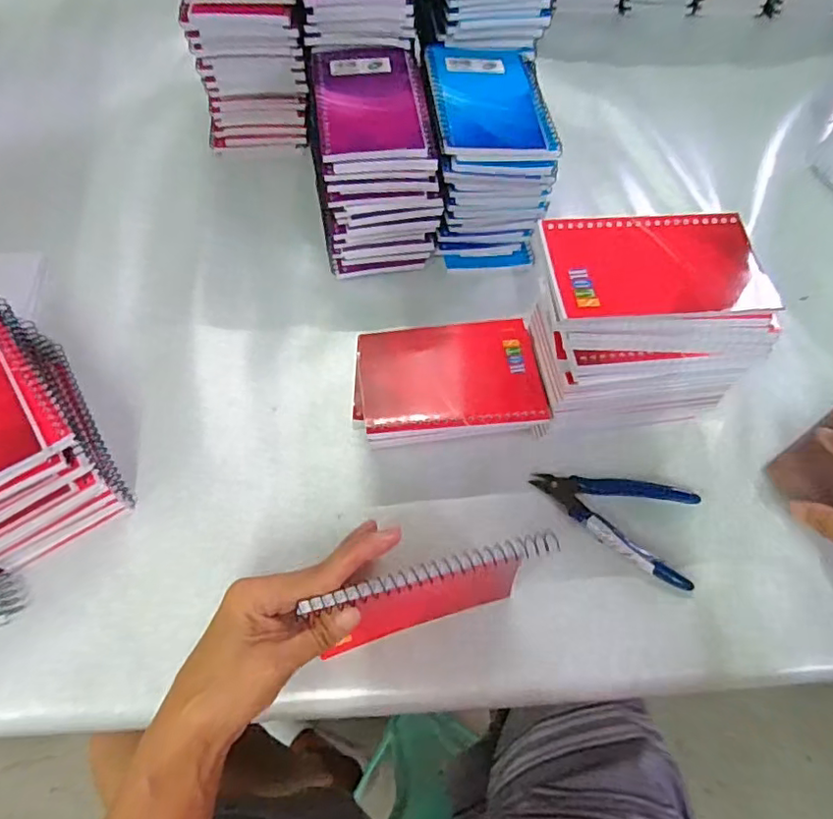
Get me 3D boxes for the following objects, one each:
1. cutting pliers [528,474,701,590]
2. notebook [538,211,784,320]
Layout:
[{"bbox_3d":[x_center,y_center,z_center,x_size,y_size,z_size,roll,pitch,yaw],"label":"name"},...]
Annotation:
[{"bbox_3d":[0.142,0.072,0.414,0.116,0.012,0.072,21,62,8],"label":"cutting pliers"},{"bbox_3d":[0.145,-0.091,0.351,0.130,0.007,0.079,-3,61,-5],"label":"notebook"}]

